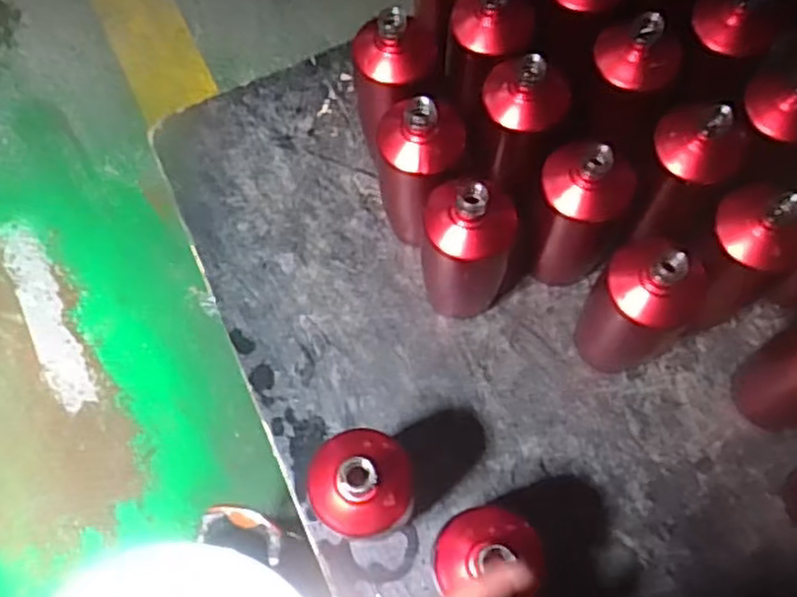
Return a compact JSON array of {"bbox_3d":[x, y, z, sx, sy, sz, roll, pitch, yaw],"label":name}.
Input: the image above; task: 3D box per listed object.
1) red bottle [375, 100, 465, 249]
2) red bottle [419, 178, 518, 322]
[{"bbox_3d":[0.023,-0.117,0.711,0.083,0.207,0.068,-4,68,0],"label":"red bottle"},{"bbox_3d":[0.064,-0.042,0.677,0.085,0.205,0.069,15,72,5],"label":"red bottle"}]

